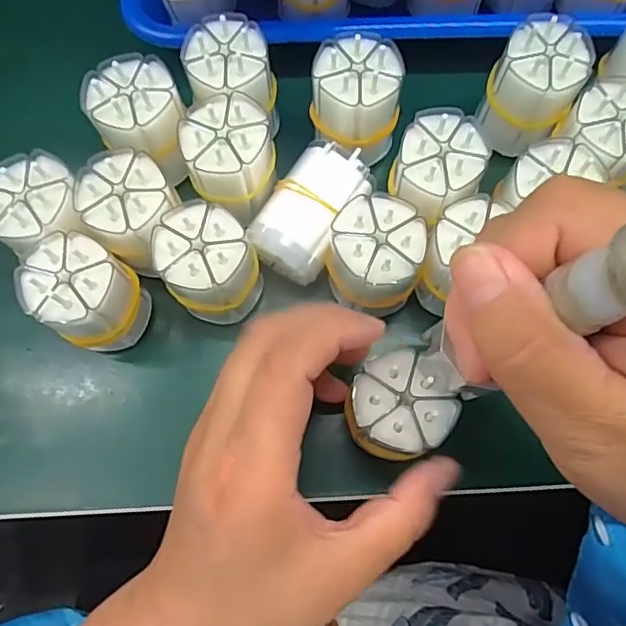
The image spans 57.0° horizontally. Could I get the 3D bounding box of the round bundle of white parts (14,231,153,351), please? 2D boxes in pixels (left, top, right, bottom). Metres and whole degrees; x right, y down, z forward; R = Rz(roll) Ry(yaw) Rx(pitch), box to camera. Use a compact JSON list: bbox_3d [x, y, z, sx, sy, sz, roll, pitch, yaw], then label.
[{"bbox_3d":[-0.097,-0.007,0.252,0.037,0.053,0.038,0,74,2],"label":"round bundle of white parts"}]

